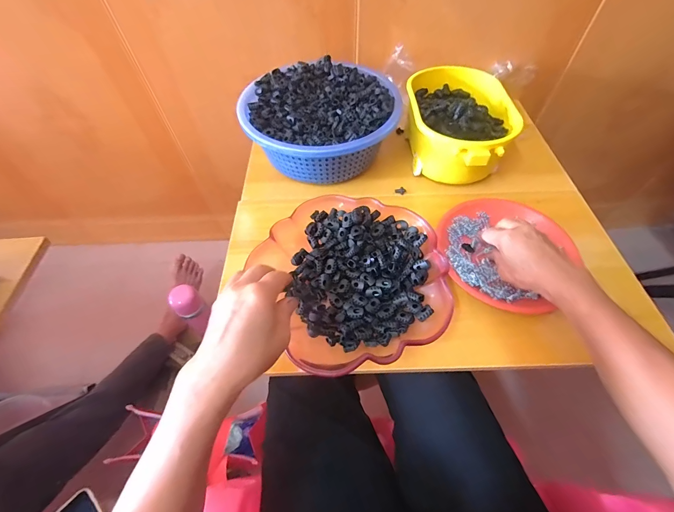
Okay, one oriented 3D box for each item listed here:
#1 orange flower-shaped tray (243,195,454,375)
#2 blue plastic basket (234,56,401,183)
[{"bbox_3d":[0.026,0.018,0.417,0.215,0.045,0.230,-19,58,-11],"label":"orange flower-shaped tray"},{"bbox_3d":[-0.029,-0.246,0.560,0.271,0.092,0.251,-14,57,-8],"label":"blue plastic basket"}]

